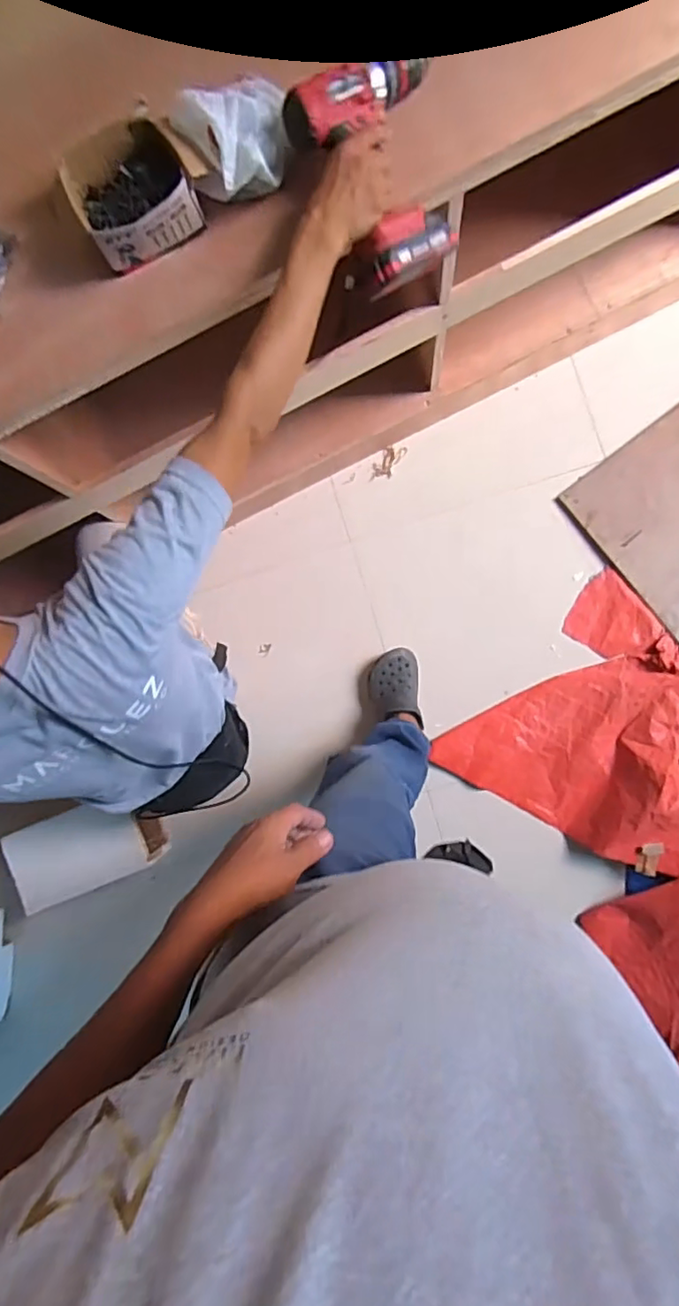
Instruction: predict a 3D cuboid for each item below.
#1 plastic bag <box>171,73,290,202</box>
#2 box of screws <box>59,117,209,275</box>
[{"bbox_3d":[-0.116,-0.592,0.678,0.132,0.072,0.098,-18,86,5],"label":"plastic bag"},{"bbox_3d":[-0.238,-0.548,0.715,0.152,0.084,0.114,-33,85,4],"label":"box of screws"}]

